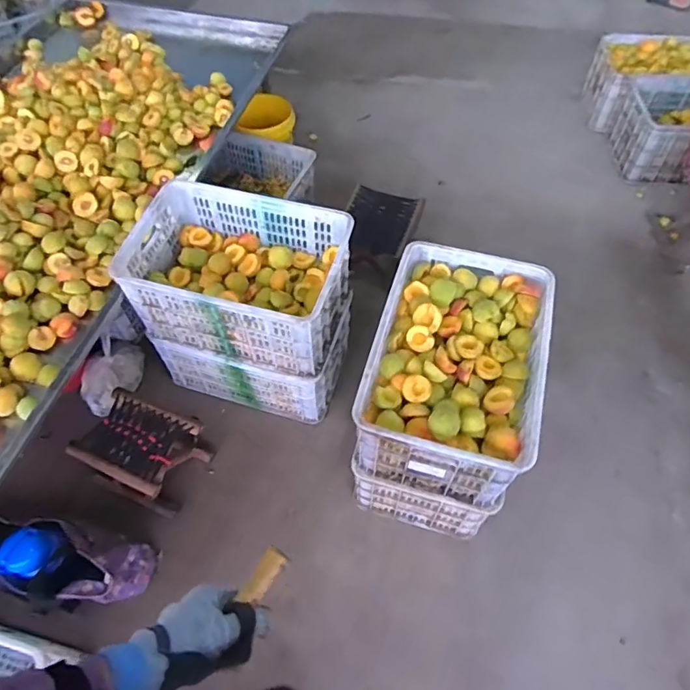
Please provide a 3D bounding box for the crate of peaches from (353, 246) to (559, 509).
[{"bbox_3d":[0.254,0.063,1.235,0.361,0.268,0.562,15,57,9],"label":"crate of peaches"}]

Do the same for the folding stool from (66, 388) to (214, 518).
[{"bbox_3d":[-0.546,0.292,1.421,0.253,0.236,0.232,16,57,10],"label":"folding stool"}]

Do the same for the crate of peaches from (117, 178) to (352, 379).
[{"bbox_3d":[-0.277,-0.190,1.408,0.535,0.259,0.373,14,57,8],"label":"crate of peaches"}]

